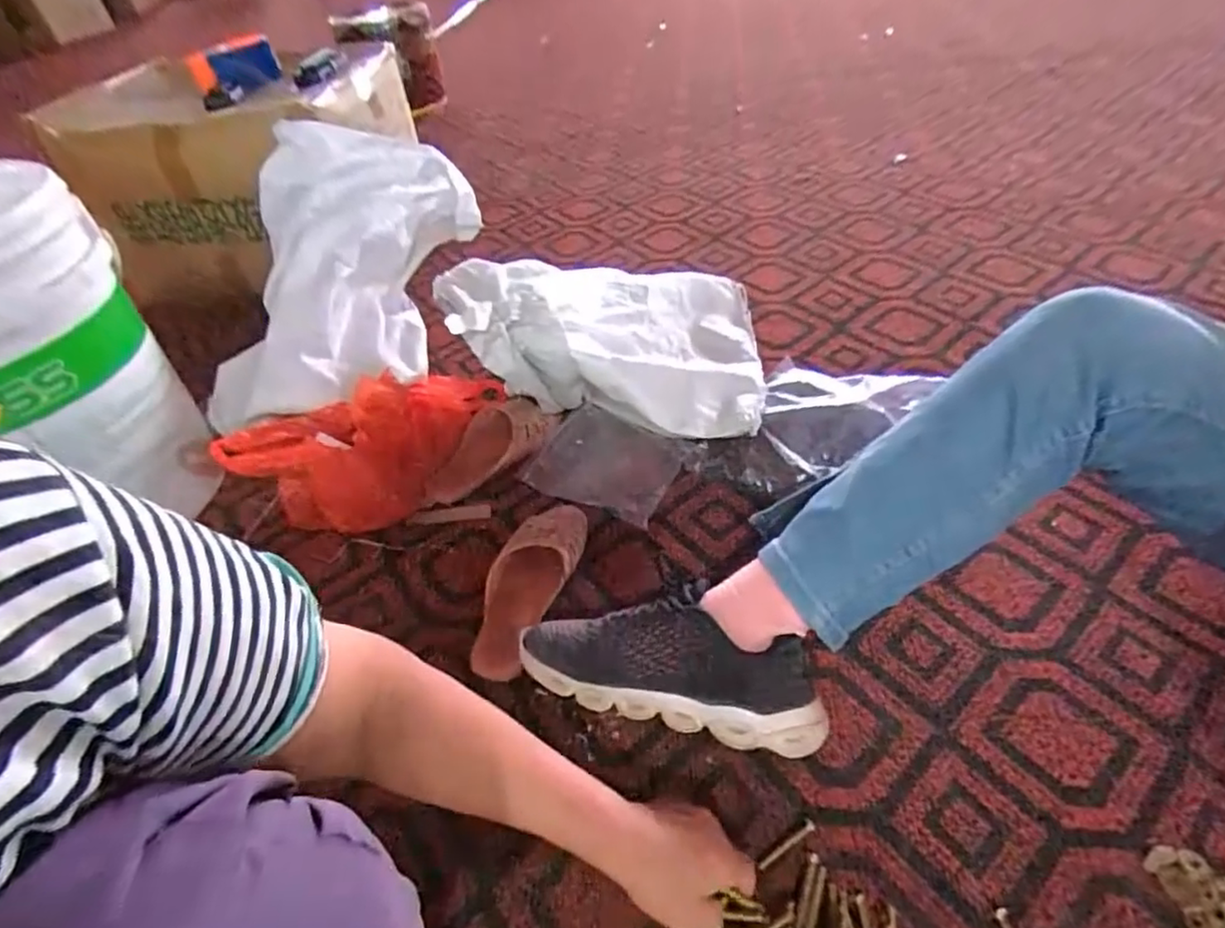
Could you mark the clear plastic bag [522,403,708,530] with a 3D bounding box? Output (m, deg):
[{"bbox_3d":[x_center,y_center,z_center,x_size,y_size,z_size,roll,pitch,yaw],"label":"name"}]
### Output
[{"bbox_3d":[-0.002,-0.004,0.769,0.183,0.034,0.130,24,53,27],"label":"clear plastic bag"}]

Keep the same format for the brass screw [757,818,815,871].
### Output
[{"bbox_3d":[0.133,0.290,0.479,0.053,0.006,0.009,-30,50,-20],"label":"brass screw"}]

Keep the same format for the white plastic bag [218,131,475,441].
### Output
[{"bbox_3d":[-0.378,-0.276,0.914,0.284,0.198,0.500,0,64,8],"label":"white plastic bag"}]

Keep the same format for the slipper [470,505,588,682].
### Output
[{"bbox_3d":[-0.084,0.121,0.647,0.080,0.040,0.206,9,48,16],"label":"slipper"}]

